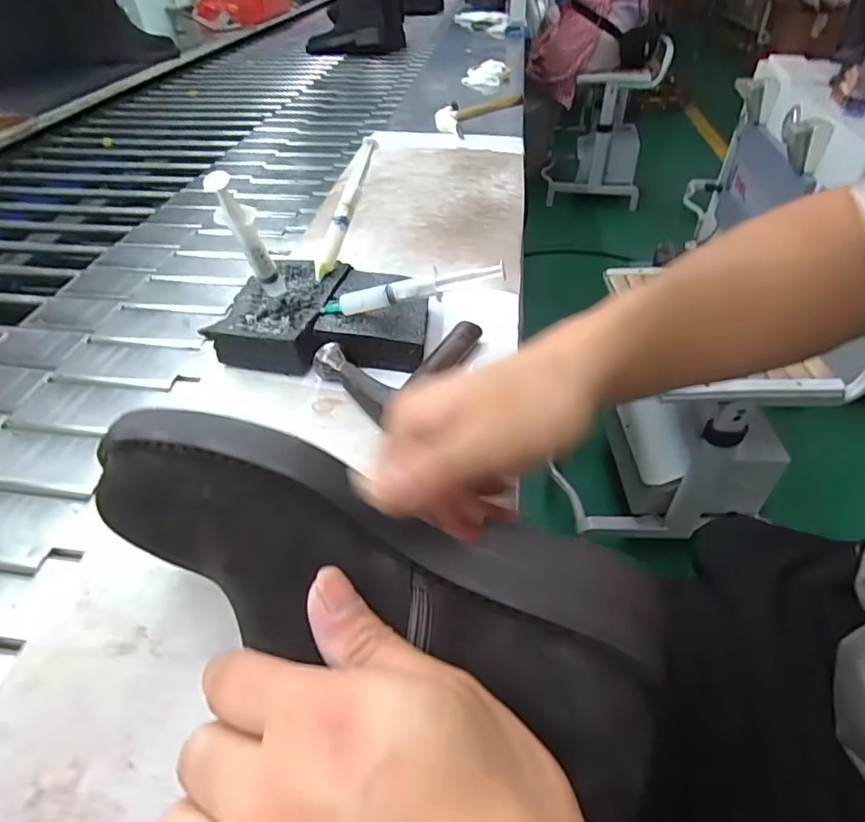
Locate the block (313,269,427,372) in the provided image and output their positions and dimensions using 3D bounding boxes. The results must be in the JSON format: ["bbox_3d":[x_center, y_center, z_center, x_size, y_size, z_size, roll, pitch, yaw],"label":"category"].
[{"bbox_3d":[-0.047,-0.081,0.451,0.088,0.035,0.104,2,44,3],"label":"block"}]

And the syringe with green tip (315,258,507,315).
[{"bbox_3d":[-0.028,-0.092,0.414,0.129,0.019,0.012,-8,41,19],"label":"syringe with green tip"}]

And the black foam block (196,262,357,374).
[{"bbox_3d":[-0.125,-0.086,0.455,0.087,0.032,0.121,4,44,5],"label":"black foam block"}]

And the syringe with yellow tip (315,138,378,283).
[{"bbox_3d":[-0.079,-0.185,0.484,0.017,0.018,0.144,16,82,17],"label":"syringe with yellow tip"}]

